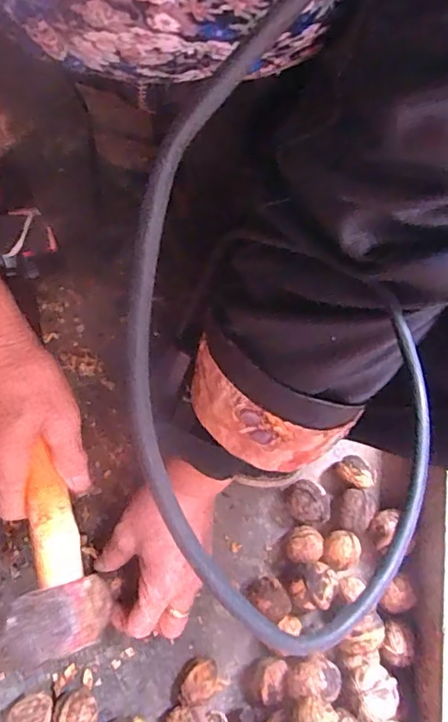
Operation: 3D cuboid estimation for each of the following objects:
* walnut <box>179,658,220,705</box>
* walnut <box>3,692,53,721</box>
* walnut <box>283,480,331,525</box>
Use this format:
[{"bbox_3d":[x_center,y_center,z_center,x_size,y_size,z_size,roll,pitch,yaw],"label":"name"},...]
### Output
[{"bbox_3d":[-0.018,0.227,0.384,0.024,0.021,0.031,39,78,9],"label":"walnut"},{"bbox_3d":[-0.134,0.247,0.380,0.033,0.027,0.027,-41,79,-10],"label":"walnut"},{"bbox_3d":[0.066,0.111,0.424,0.030,0.024,0.034,-17,76,-5],"label":"walnut"}]

